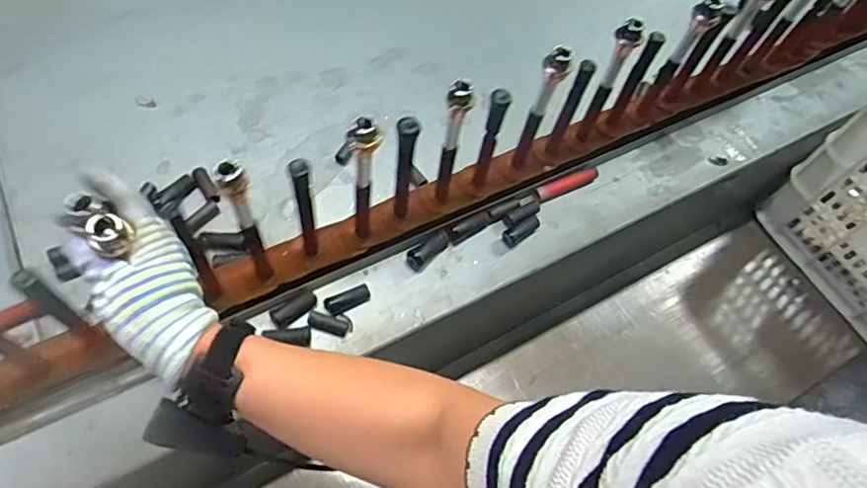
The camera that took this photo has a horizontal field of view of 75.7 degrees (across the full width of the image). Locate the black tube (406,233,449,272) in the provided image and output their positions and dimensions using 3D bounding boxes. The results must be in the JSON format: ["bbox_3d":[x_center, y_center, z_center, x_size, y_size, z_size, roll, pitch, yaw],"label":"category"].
[{"bbox_3d":[-0.007,0.008,0.629,0.021,0.017,0.055,39,51,19],"label":"black tube"}]

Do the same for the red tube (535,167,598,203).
[{"bbox_3d":[0.170,-0.076,0.700,0.097,0.020,0.017,-26,64,-15],"label":"red tube"}]

